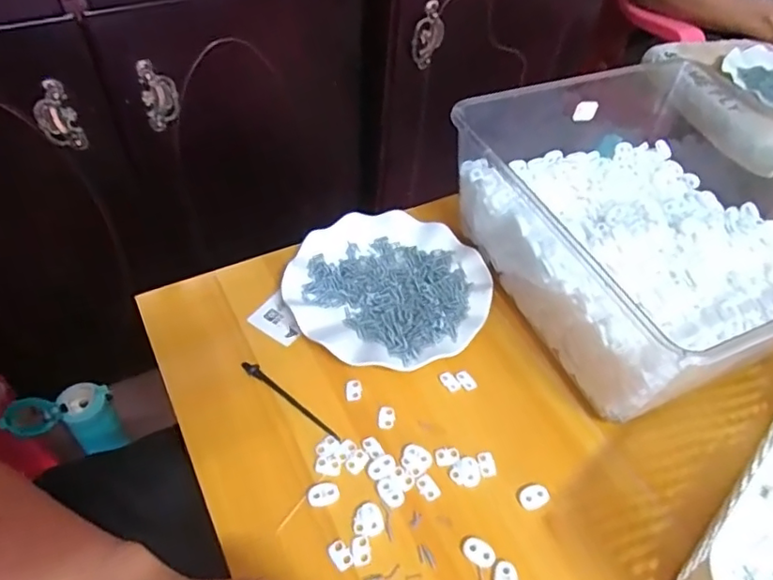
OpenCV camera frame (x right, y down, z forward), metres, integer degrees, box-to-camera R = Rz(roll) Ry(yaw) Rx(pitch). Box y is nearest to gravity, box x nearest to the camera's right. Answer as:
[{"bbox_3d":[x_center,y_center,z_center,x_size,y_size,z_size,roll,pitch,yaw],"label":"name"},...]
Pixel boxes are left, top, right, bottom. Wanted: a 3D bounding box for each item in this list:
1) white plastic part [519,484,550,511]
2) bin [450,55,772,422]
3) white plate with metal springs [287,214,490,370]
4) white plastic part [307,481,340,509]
[{"bbox_3d":[0.110,0.153,0.424,0.023,0.004,0.016,-14,52,-16],"label":"white plastic part"},{"bbox_3d":[0.259,-0.065,0.522,0.305,0.122,0.297,-18,53,-19],"label":"bin"},{"bbox_3d":[0.001,-0.002,0.535,0.178,0.020,0.179,2,49,-3],"label":"white plate with metal springs"},{"bbox_3d":[-0.046,0.148,0.415,0.022,0.004,0.017,-7,50,-11],"label":"white plastic part"}]

